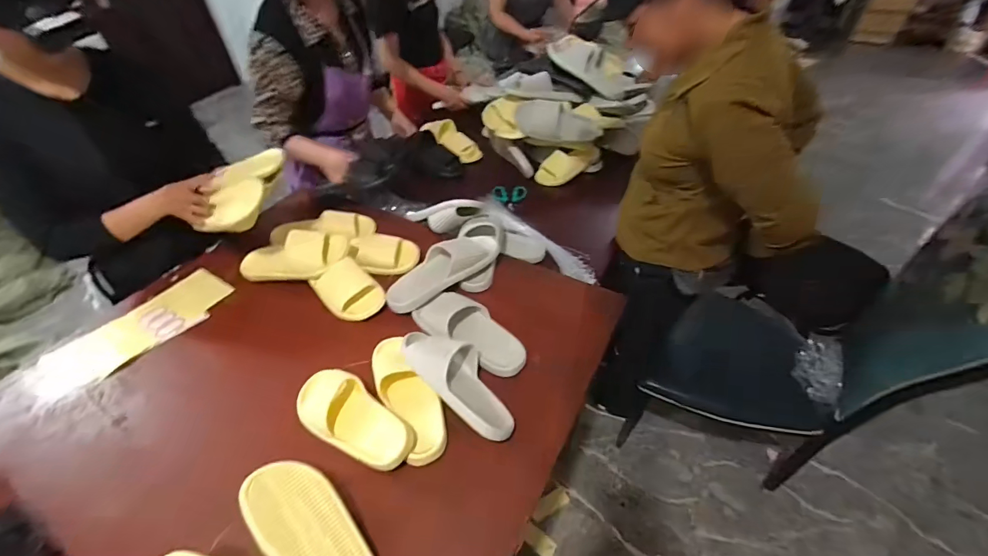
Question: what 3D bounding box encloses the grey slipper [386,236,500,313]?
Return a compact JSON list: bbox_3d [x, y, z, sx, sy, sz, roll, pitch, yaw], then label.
[{"bbox_3d":[-0.113,-0.027,0.926,0.109,0.079,0.273,35,55,30],"label":"grey slipper"}]

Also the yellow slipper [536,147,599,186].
[{"bbox_3d":[0.262,-0.404,1.426,0.237,0.074,0.114,-33,53,-28],"label":"yellow slipper"}]

